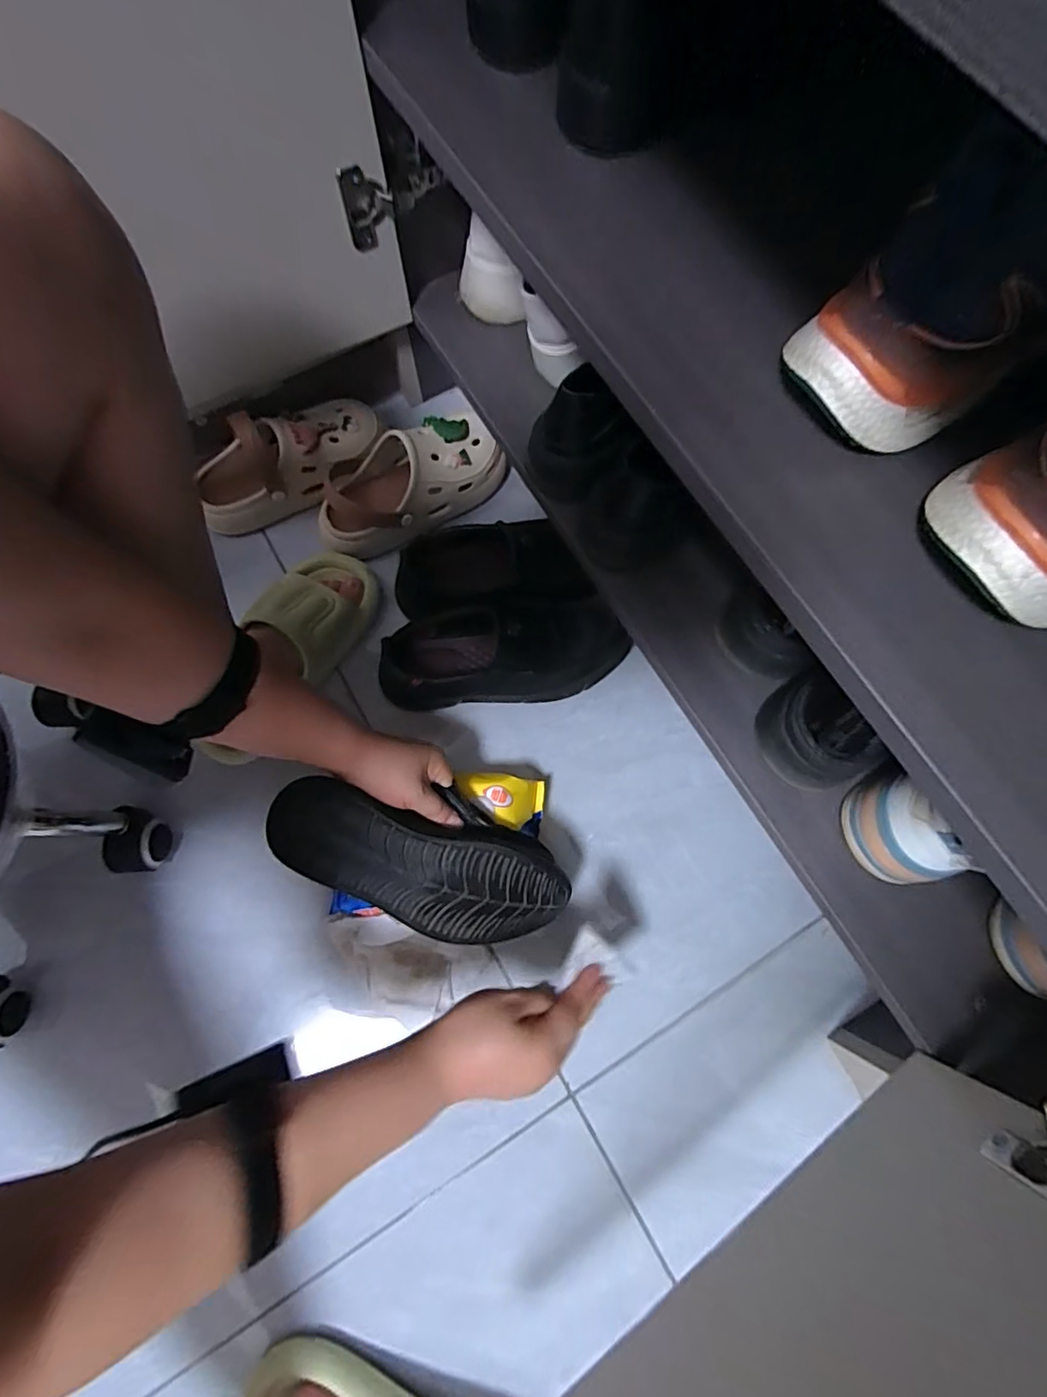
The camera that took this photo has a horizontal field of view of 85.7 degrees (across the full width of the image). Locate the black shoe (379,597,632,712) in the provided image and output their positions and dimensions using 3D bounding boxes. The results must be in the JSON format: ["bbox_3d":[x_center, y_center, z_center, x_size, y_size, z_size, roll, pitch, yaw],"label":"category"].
[{"bbox_3d":[-0.017,-0.052,0.591,0.261,0.084,0.103,-4,75,-2],"label":"black shoe"}]

